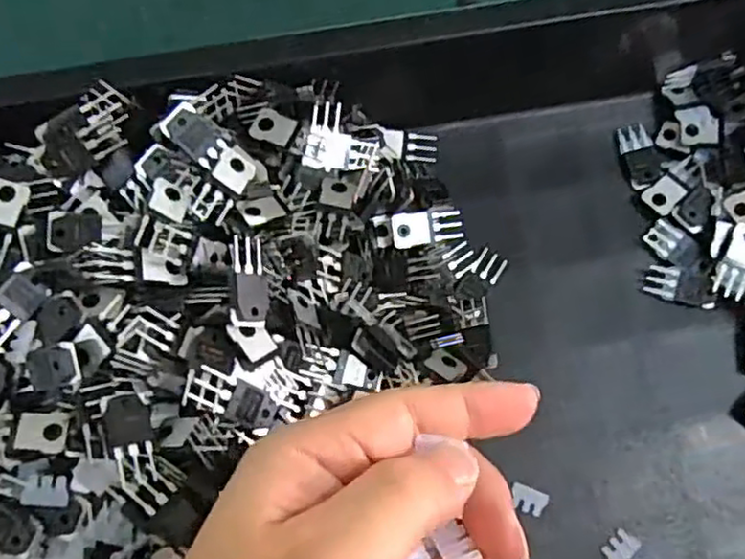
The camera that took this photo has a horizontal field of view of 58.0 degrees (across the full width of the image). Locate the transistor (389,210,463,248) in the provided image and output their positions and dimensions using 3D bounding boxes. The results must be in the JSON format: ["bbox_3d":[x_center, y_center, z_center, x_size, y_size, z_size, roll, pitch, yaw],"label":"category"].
[{"bbox_3d":[0.026,-0.024,0.317,0.035,0.006,0.015,-9,72,-21],"label":"transistor"}]

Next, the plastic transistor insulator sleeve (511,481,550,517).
[{"bbox_3d":[0.069,0.097,0.296,0.016,0.004,0.011,24,74,7],"label":"plastic transistor insulator sleeve"}]

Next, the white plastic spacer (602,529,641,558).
[{"bbox_3d":[0.108,0.116,0.290,0.016,0.004,0.011,-40,77,-11],"label":"white plastic spacer"}]

